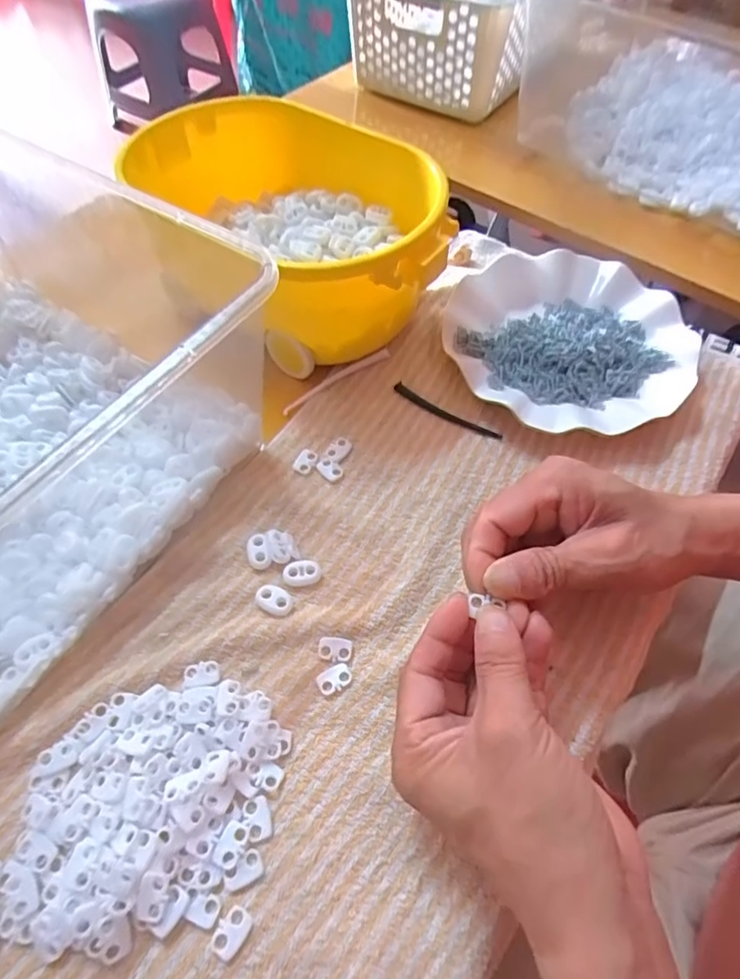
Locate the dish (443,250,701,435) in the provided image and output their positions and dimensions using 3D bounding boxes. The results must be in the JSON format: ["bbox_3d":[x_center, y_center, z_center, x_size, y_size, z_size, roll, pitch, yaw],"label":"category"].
[{"bbox_3d":[0.152,-0.116,0.426,0.180,0.024,0.180,0,57,0],"label":"dish"}]

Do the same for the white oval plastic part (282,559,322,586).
[{"bbox_3d":[-0.040,0.049,0.329,0.023,0.005,0.014,-12,58,-8],"label":"white oval plastic part"}]

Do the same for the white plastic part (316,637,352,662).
[{"bbox_3d":[-0.020,0.088,0.306,0.019,0.004,0.013,5,58,3],"label":"white plastic part"}]

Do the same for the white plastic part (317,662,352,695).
[{"bbox_3d":[-0.019,0.101,0.298,0.019,0.004,0.013,-34,64,-20],"label":"white plastic part"}]

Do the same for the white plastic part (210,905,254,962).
[{"bbox_3d":[-0.060,0.193,0.241,0.013,0.004,0.018,35,64,20],"label":"white plastic part"}]

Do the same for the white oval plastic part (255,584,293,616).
[{"bbox_3d":[-0.055,0.063,0.319,0.022,0.005,0.015,28,61,16],"label":"white oval plastic part"}]

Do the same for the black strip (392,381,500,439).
[{"bbox_3d":[0.054,-0.055,0.400,0.085,0.005,0.011,30,62,17],"label":"black strip"}]

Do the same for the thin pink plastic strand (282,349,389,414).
[{"bbox_3d":[-0.024,-0.082,0.413,0.095,0.007,0.007,-32,63,-19],"label":"thin pink plastic strand"}]

